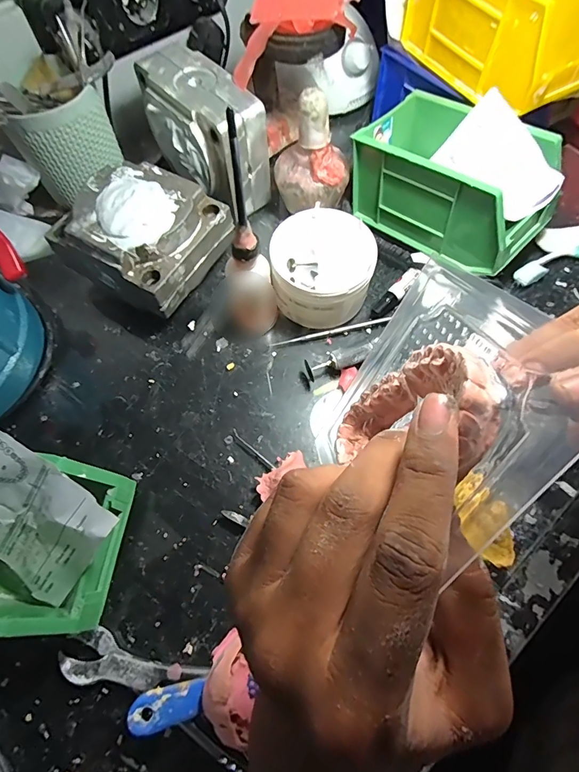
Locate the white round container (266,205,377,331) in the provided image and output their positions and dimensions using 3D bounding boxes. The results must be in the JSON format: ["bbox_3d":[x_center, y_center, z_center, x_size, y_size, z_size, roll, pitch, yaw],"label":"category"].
[{"bbox_3d":[0.030,-0.107,0.382,0.092,0.062,0.096,0,66,1],"label":"white round container"}]

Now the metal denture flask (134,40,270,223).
[{"bbox_3d":[-0.090,-0.253,0.415,0.079,0.099,0.138,-38,71,-15],"label":"metal denture flask"}]

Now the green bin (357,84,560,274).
[{"bbox_3d":[0.155,-0.191,0.398,0.098,0.100,0.176,-42,72,-16],"label":"green bin"}]

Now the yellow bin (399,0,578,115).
[{"bbox_3d":[0.196,-0.333,0.371,0.107,0.085,0.169,-29,69,-11],"label":"yellow bin"}]

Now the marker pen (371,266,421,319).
[{"bbox_3d":[0.102,-0.087,0.398,0.016,0.017,0.066,40,72,16],"label":"marker pen"}]

